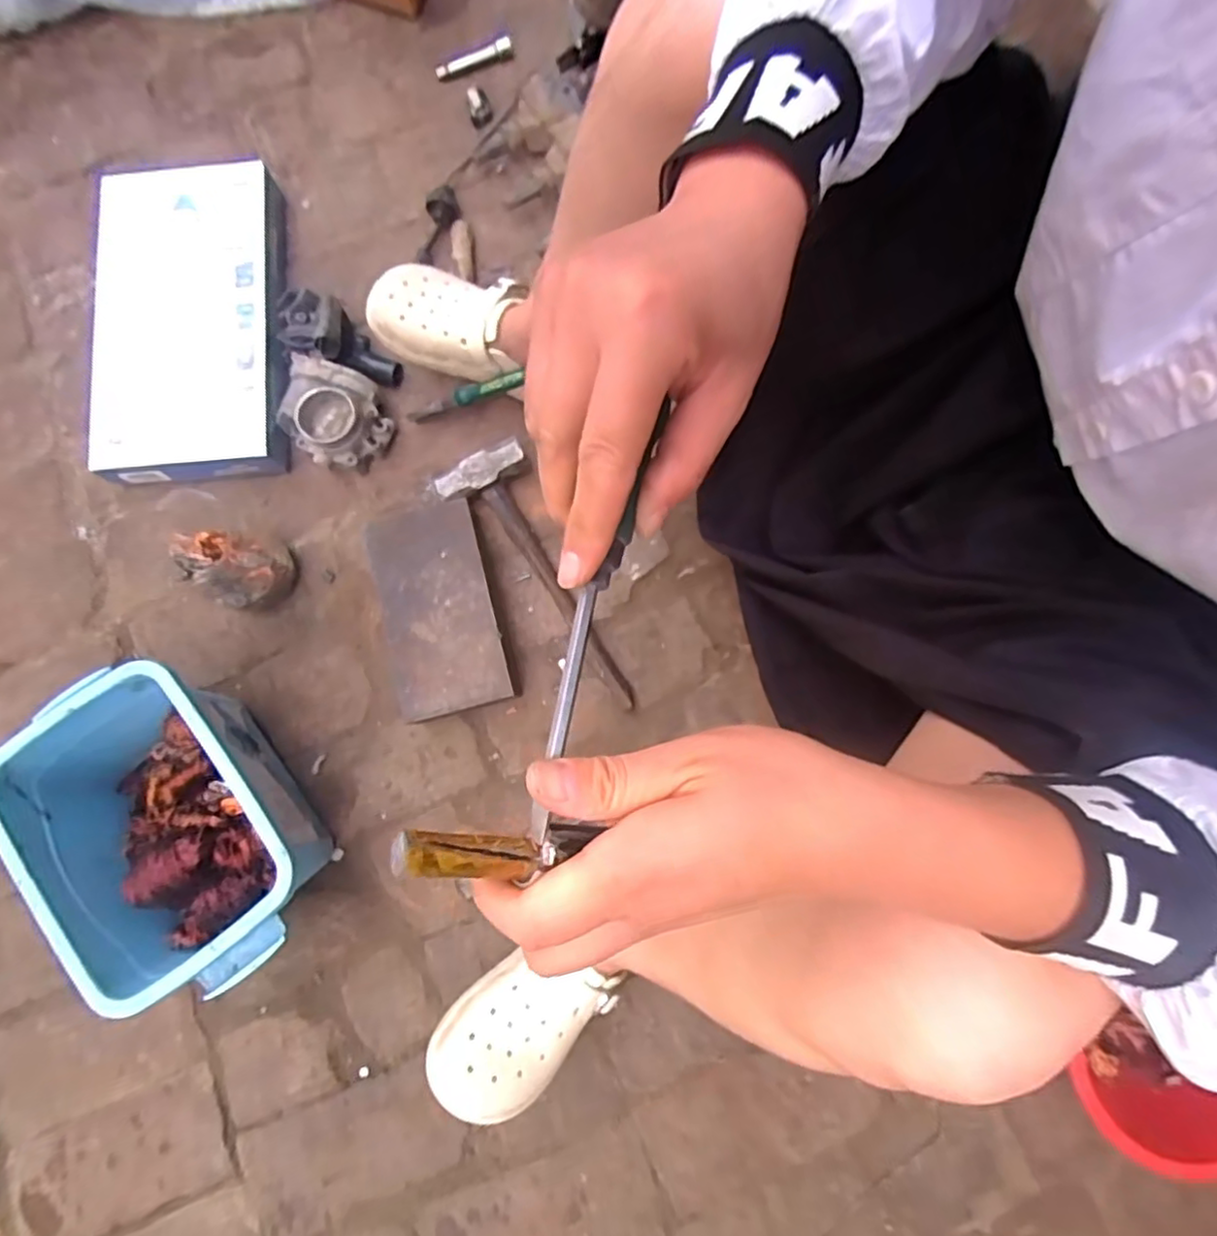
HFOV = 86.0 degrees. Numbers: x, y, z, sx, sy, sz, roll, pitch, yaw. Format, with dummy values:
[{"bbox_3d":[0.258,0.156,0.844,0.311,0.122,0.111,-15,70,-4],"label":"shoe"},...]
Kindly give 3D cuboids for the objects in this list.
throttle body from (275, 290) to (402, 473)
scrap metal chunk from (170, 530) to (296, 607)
[{"bbox_3d":[-0.315,-0.273,0.756,0.127,0.075,0.192,0,80,-1],"label":"throttle body"},{"bbox_3d":[-0.396,-0.050,0.702,0.080,0.101,0.063,-13,81,-2],"label":"scrap metal chunk"}]

